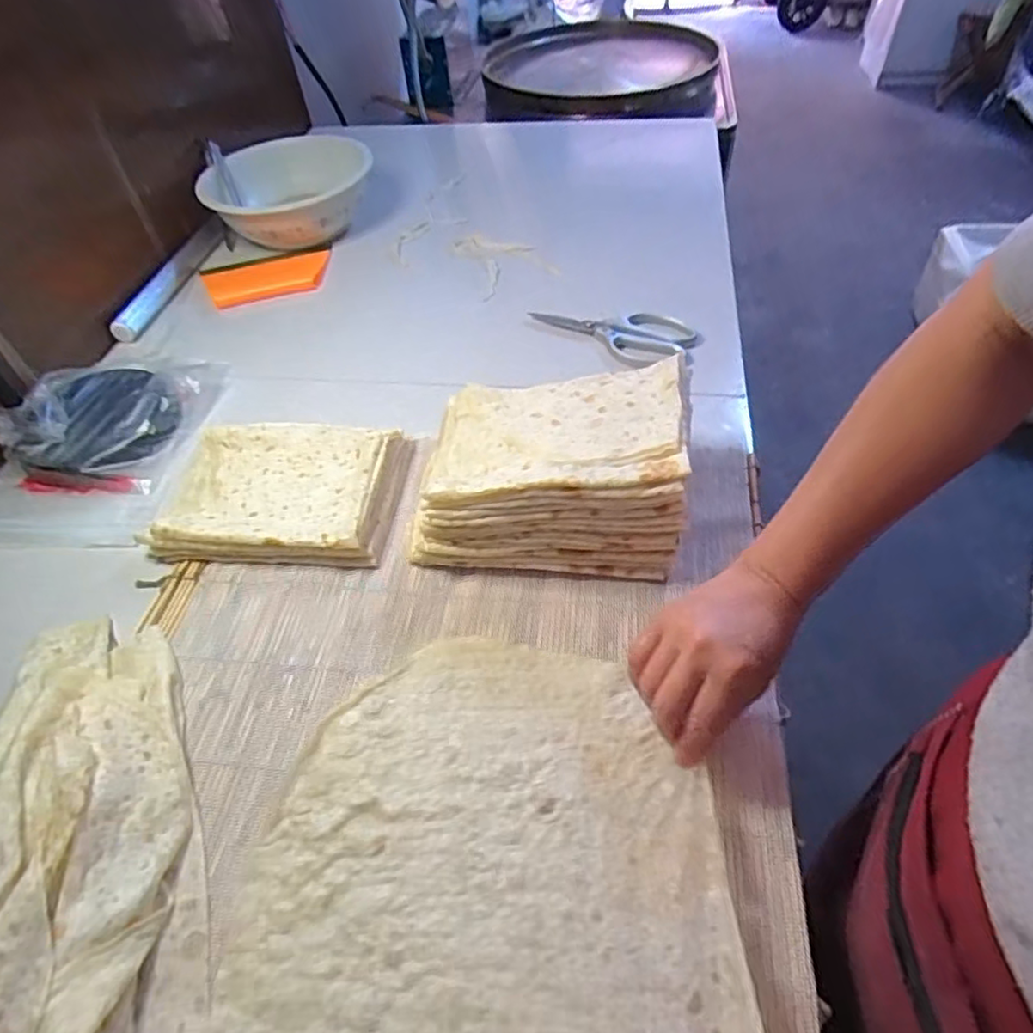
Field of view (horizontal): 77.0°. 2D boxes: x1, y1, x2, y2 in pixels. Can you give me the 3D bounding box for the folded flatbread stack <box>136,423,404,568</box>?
[{"bbox_3d":[-0.233,-0.029,0.624,0.233,0.037,0.159,1,50,7],"label":"folded flatbread stack"}]

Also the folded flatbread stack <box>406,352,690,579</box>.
[{"bbox_3d":[0.023,-0.052,0.572,0.233,0.114,0.174,2,50,7],"label":"folded flatbread stack"}]

